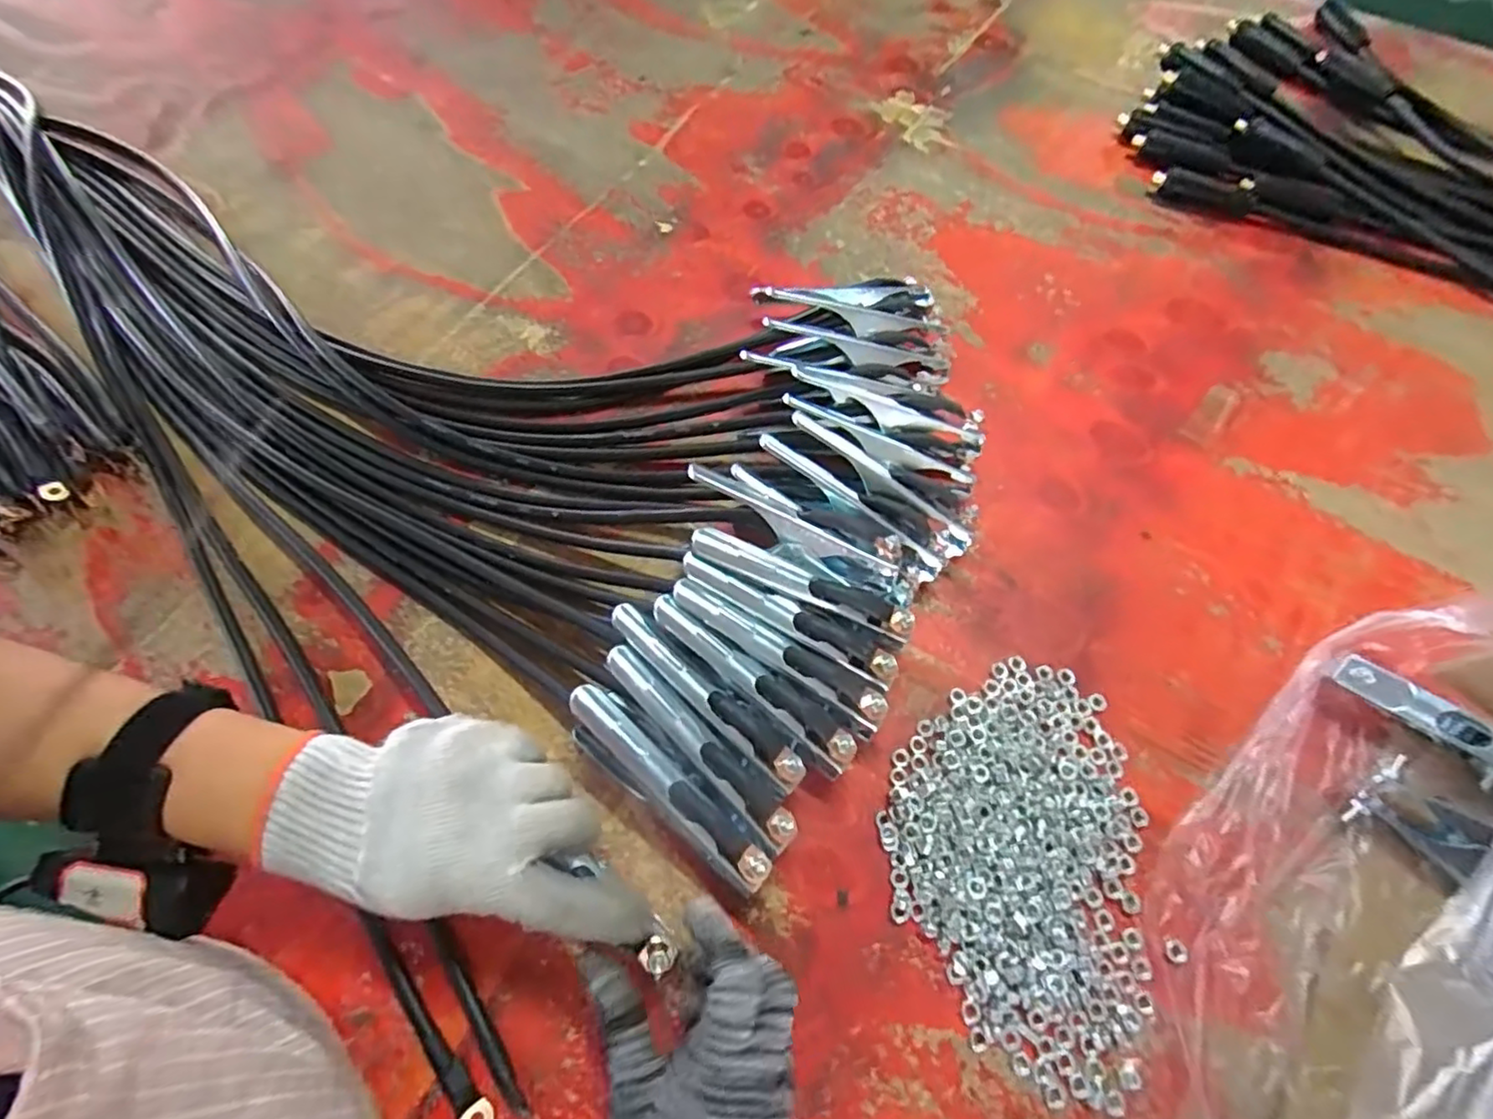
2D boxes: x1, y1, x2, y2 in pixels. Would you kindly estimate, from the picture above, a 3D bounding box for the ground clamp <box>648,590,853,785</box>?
[{"bbox_3d":[0.003,0.073,0.371,0.133,0.048,0.023,36,73,15],"label":"ground clamp"}]

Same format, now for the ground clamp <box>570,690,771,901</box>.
[{"bbox_3d":[-0.044,0.126,0.350,0.134,0.057,0.030,38,72,15],"label":"ground clamp"}]

